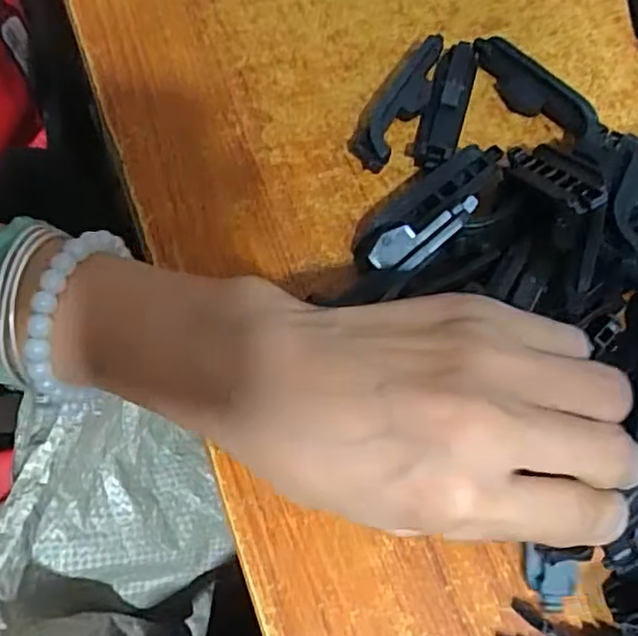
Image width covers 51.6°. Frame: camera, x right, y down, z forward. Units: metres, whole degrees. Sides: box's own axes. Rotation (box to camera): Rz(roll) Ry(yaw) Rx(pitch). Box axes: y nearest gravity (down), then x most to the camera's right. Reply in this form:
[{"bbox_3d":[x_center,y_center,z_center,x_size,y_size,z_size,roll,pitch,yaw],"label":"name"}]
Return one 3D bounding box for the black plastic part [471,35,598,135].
[{"bbox_3d":[0.096,-0.104,0.301,0.014,0.018,0.065,-37,72,-15],"label":"black plastic part"}]

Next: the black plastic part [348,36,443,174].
[{"bbox_3d":[0.037,-0.098,0.296,0.020,0.018,0.074,29,69,11],"label":"black plastic part"}]

